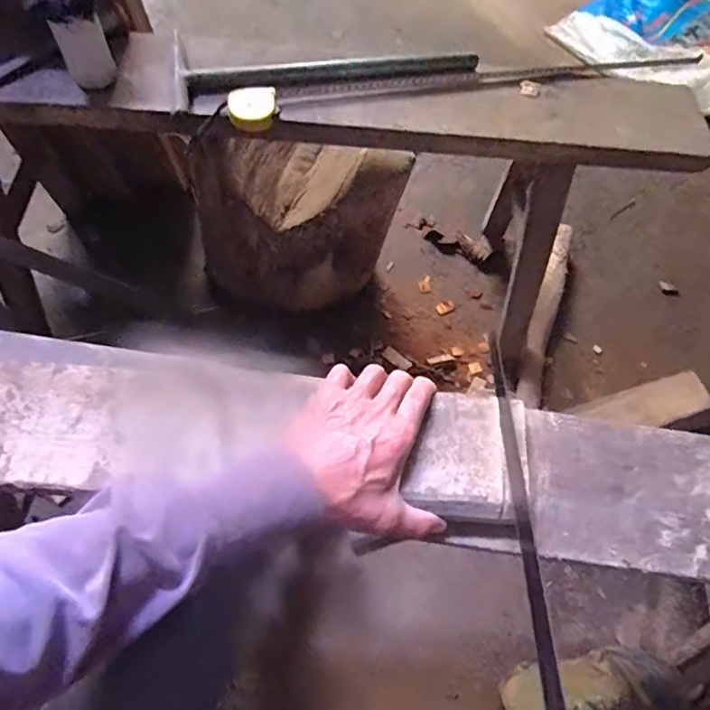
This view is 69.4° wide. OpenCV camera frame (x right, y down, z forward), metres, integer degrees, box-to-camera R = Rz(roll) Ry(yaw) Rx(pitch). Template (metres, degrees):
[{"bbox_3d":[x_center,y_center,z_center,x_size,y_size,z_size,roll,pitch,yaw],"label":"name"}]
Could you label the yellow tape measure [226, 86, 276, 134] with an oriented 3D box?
[{"bbox_3d":[-0.128,-0.306,0.641,0.056,0.029,0.047,2,63,-3],"label":"yellow tape measure"}]

